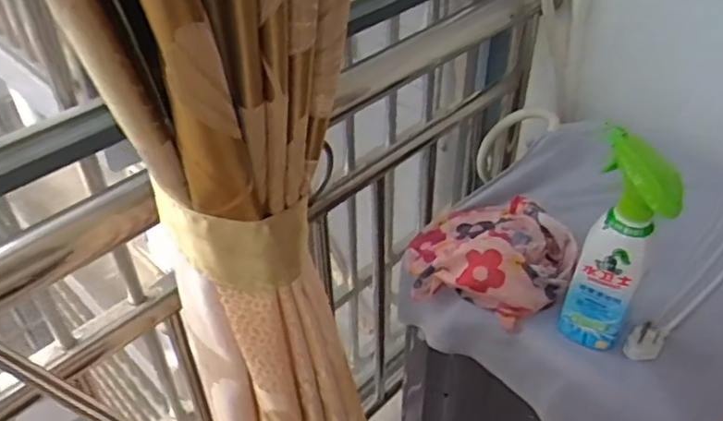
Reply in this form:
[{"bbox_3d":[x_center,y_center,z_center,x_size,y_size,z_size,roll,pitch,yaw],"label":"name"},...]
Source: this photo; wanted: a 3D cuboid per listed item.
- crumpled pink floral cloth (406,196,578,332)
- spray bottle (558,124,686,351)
[{"bbox_3d":[0.153,0.046,0.758,0.189,0.083,0.151,22,45,26],"label":"crumpled pink floral cloth"},{"bbox_3d":[0.253,0.039,0.621,0.078,0.230,0.070,17,43,22],"label":"spray bottle"}]

